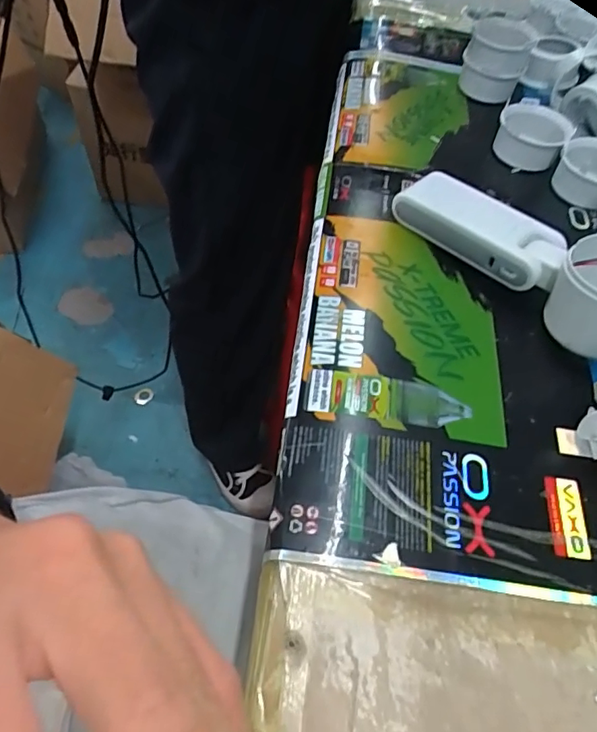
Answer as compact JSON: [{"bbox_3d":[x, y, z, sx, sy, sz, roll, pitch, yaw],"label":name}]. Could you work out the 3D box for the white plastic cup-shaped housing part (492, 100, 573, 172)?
[{"bbox_3d":[0.183,-0.182,0.410,0.051,0.024,0.059,23,57,13],"label":"white plastic cup-shaped housing part"}]

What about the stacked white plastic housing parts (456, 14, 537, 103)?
[{"bbox_3d":[0.171,-0.266,0.453,0.053,0.049,0.053,17,56,8],"label":"stacked white plastic housing parts"}]

